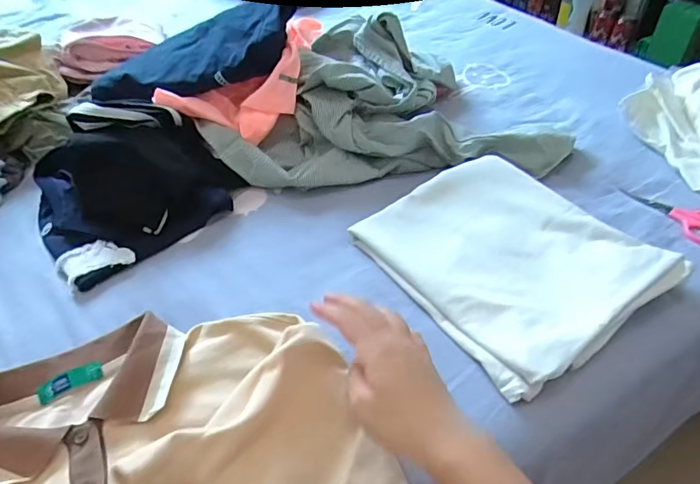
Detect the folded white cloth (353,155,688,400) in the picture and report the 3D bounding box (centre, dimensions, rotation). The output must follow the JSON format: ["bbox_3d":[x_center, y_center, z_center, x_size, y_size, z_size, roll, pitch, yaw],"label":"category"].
[{"bbox_3d":[0.158,0.010,0.499,0.211,0.035,0.245,-27,50,-22],"label":"folded white cloth"}]

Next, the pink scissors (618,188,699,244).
[{"bbox_3d":[0.359,-0.032,0.549,0.111,0.005,0.053,30,67,38],"label":"pink scissors"}]

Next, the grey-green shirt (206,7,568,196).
[{"bbox_3d":[0.039,-0.202,0.661,0.426,0.109,0.274,-3,46,0],"label":"grey-green shirt"}]

